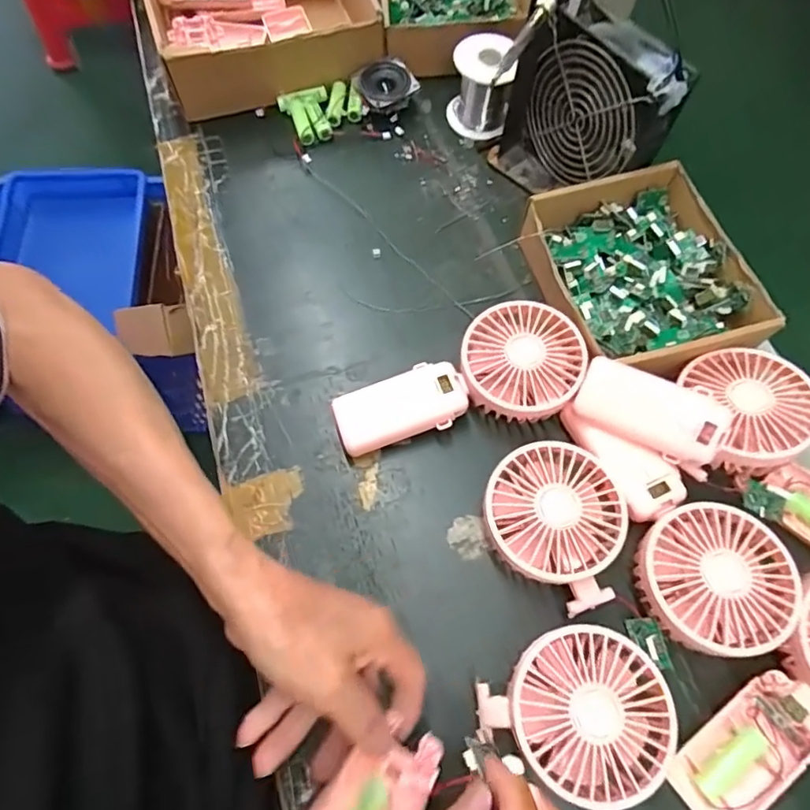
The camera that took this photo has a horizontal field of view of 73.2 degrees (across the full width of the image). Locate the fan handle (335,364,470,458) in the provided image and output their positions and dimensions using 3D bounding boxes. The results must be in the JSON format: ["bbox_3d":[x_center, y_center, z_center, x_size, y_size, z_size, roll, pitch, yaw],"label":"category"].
[{"bbox_3d":[-0.002,0.004,0.406,0.096,0.033,0.047,-18,67,-6],"label":"fan handle"}]

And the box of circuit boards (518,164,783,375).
[{"bbox_3d":[0.184,-0.101,0.437,0.149,0.047,0.170,-15,67,-7],"label":"box of circuit boards"}]

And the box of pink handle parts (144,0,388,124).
[{"bbox_3d":[-0.147,-0.422,0.580,0.228,0.065,0.214,-15,67,-7],"label":"box of pink handle parts"}]

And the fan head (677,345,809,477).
[{"bbox_3d":[0.237,-0.003,0.370,0.077,0.031,0.087,-17,66,-6],"label":"fan head"}]

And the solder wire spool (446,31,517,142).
[{"bbox_3d":[0.071,-0.302,0.520,0.057,0.077,0.057,0,66,-1],"label":"solder wire spool"}]

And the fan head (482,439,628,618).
[{"bbox_3d":[0.100,0.075,0.363,0.091,0.044,0.091,0,66,-1],"label":"fan head"}]

